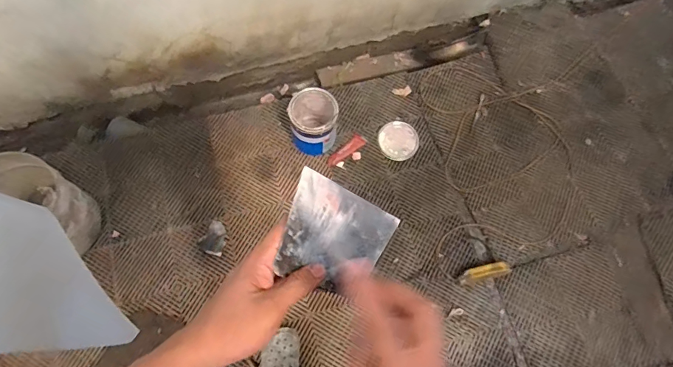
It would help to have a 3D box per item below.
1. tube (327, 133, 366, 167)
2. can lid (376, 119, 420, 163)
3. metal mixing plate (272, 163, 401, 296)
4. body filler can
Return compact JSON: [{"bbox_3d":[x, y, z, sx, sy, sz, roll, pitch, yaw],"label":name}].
[{"bbox_3d":[0.035,-0.121,1.594,0.165,0.017,0.050,-42,78,-11],"label":"tube"},{"bbox_3d":[0.235,-0.163,1.625,0.152,0.017,0.153,0,74,0],"label":"can lid"},{"bbox_3d":[0.002,0.056,0.422,0.135,0.005,0.095,30,82,-38],"label":"metal mixing plate"},{"bbox_3d":[-0.082,-0.221,1.530,0.167,0.196,0.194,-8,74,-3],"label":"body filler can"}]

